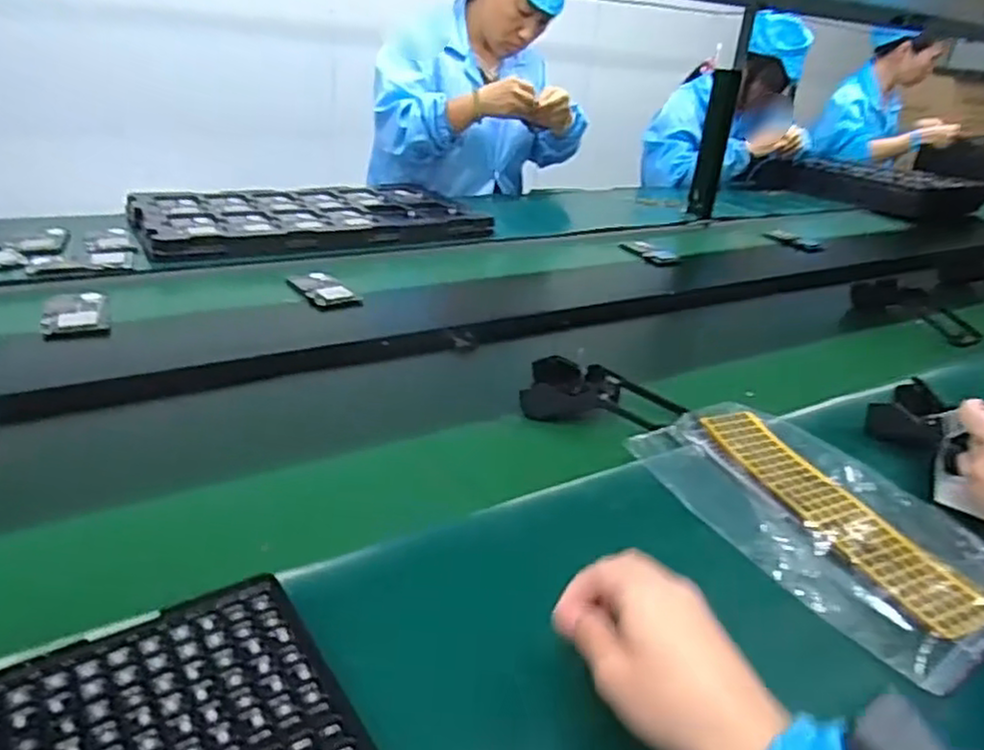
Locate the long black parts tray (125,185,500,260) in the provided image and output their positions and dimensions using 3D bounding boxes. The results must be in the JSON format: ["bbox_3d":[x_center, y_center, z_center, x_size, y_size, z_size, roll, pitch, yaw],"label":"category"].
[{"bbox_3d":[-0.323,-0.288,1.264,0.573,0.035,0.397,-9,31,-27],"label":"long black parts tray"}]

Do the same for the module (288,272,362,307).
[{"bbox_3d":[-0.238,-0.119,0.990,0.105,0.013,0.064,28,34,36],"label":"module"}]

